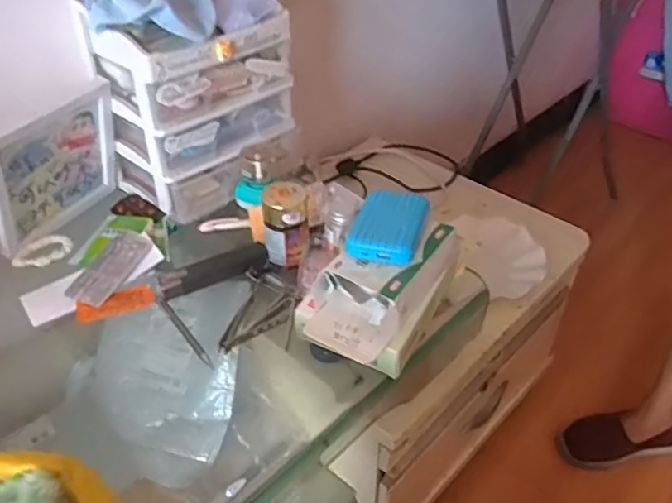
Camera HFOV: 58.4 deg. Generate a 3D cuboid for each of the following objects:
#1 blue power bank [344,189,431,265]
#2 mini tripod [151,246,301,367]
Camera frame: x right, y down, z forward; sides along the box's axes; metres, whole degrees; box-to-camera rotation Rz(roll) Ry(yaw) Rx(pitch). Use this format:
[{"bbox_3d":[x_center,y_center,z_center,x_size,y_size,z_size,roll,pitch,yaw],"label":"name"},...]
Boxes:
[{"bbox_3d":[0.052,-0.028,0.594,0.064,0.019,0.094,13,42,16],"label":"blue power bank"},{"bbox_3d":[-0.113,0.052,0.629,0.141,0.035,0.134,-11,42,-12],"label":"mini tripod"}]

